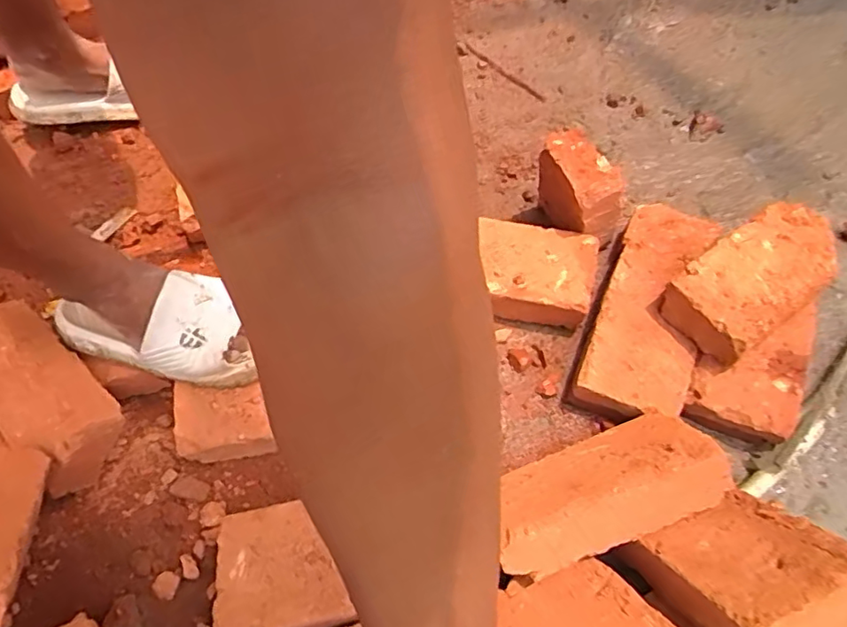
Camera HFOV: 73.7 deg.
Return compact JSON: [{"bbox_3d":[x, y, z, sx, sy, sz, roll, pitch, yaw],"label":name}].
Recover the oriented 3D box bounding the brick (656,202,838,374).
[{"bbox_3d":[0.355,-0.036,0.608,0.191,0.064,0.100,-32,63,-17],"label":"brick"}]

